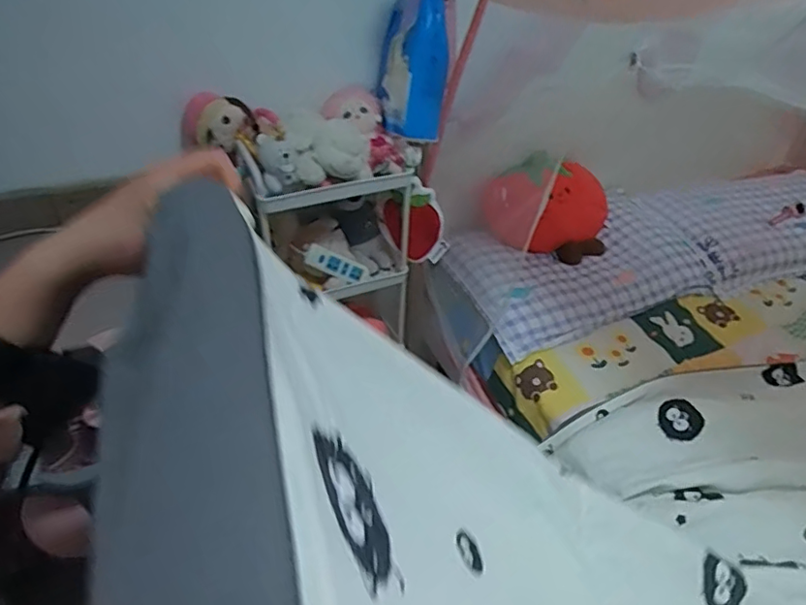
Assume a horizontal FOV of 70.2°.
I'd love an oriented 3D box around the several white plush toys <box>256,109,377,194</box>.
[{"bbox_3d":[-0.183,-0.313,1.186,0.219,0.108,0.130,-8,39,-11],"label":"several white plush toys"}]

